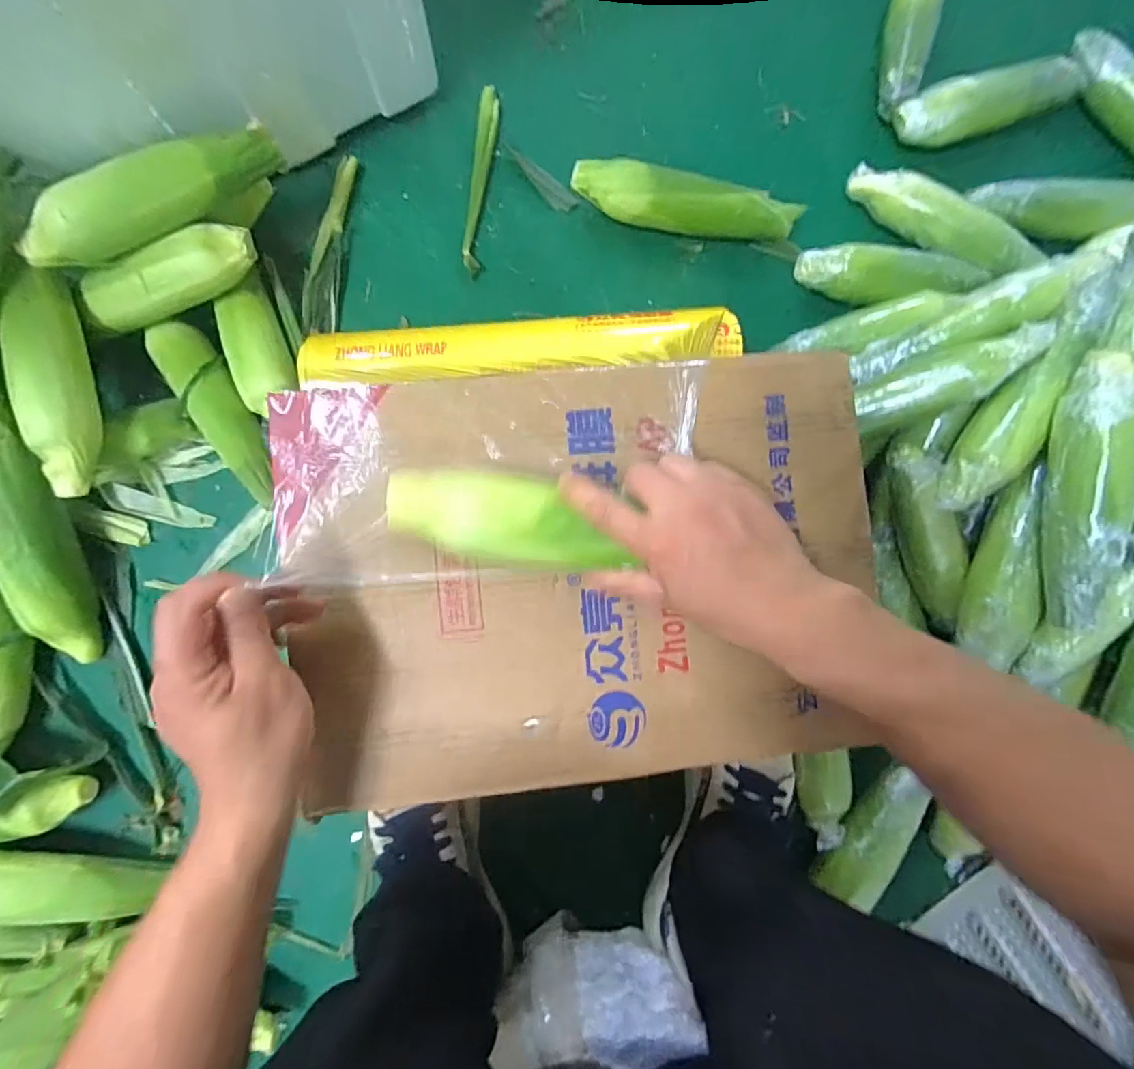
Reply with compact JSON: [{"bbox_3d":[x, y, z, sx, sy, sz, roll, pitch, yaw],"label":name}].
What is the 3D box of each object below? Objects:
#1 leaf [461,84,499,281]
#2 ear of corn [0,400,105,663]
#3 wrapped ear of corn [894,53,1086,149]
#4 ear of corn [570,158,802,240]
[{"bbox_3d":[-0.096,-0.389,0.578,0.021,0.013,0.203,7,87,-3],"label":"leaf"},{"bbox_3d":[-0.502,0.005,0.494,0.059,0.054,0.255,-4,109,-4],"label":"ear of corn"},{"bbox_3d":[0.479,-0.495,0.590,0.213,0.074,0.057,-22,89,-4],"label":"wrapped ear of corn"},{"bbox_3d":[0.128,-0.355,0.574,0.247,0.058,0.047,9,87,-3],"label":"ear of corn"}]

